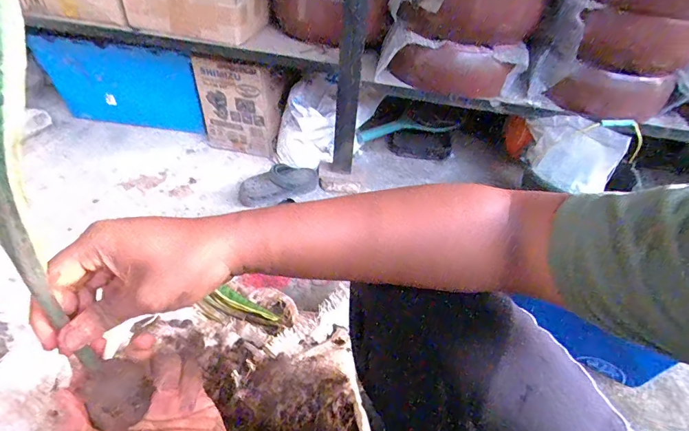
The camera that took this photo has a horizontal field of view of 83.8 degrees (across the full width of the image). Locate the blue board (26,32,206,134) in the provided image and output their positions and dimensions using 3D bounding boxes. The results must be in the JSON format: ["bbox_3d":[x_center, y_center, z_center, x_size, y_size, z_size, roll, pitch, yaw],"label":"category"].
[{"bbox_3d":[-0.735,-0.424,1.270,0.530,0.312,0.023,8,51,3],"label":"blue board"}]

